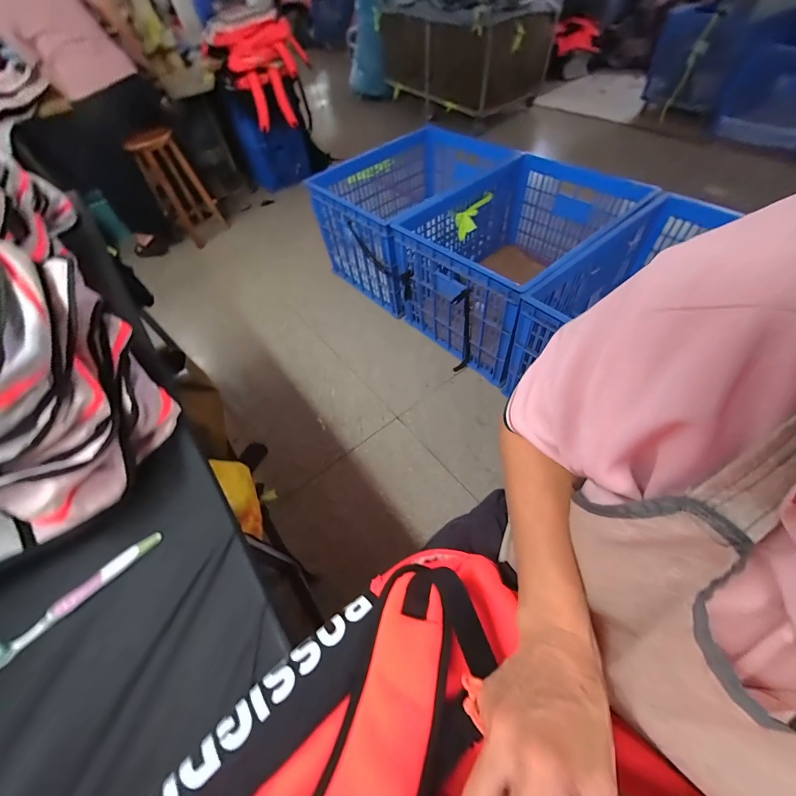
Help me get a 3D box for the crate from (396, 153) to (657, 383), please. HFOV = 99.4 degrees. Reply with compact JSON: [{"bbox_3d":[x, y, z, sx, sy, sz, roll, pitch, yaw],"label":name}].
[{"bbox_3d":[0.507,-0.630,1.538,0.899,0.491,0.676,-39,60,-20],"label":"crate"}]

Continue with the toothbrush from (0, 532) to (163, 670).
[{"bbox_3d":[-0.355,0.221,0.373,0.188,0.015,0.021,-38,60,-19],"label":"toothbrush"}]

